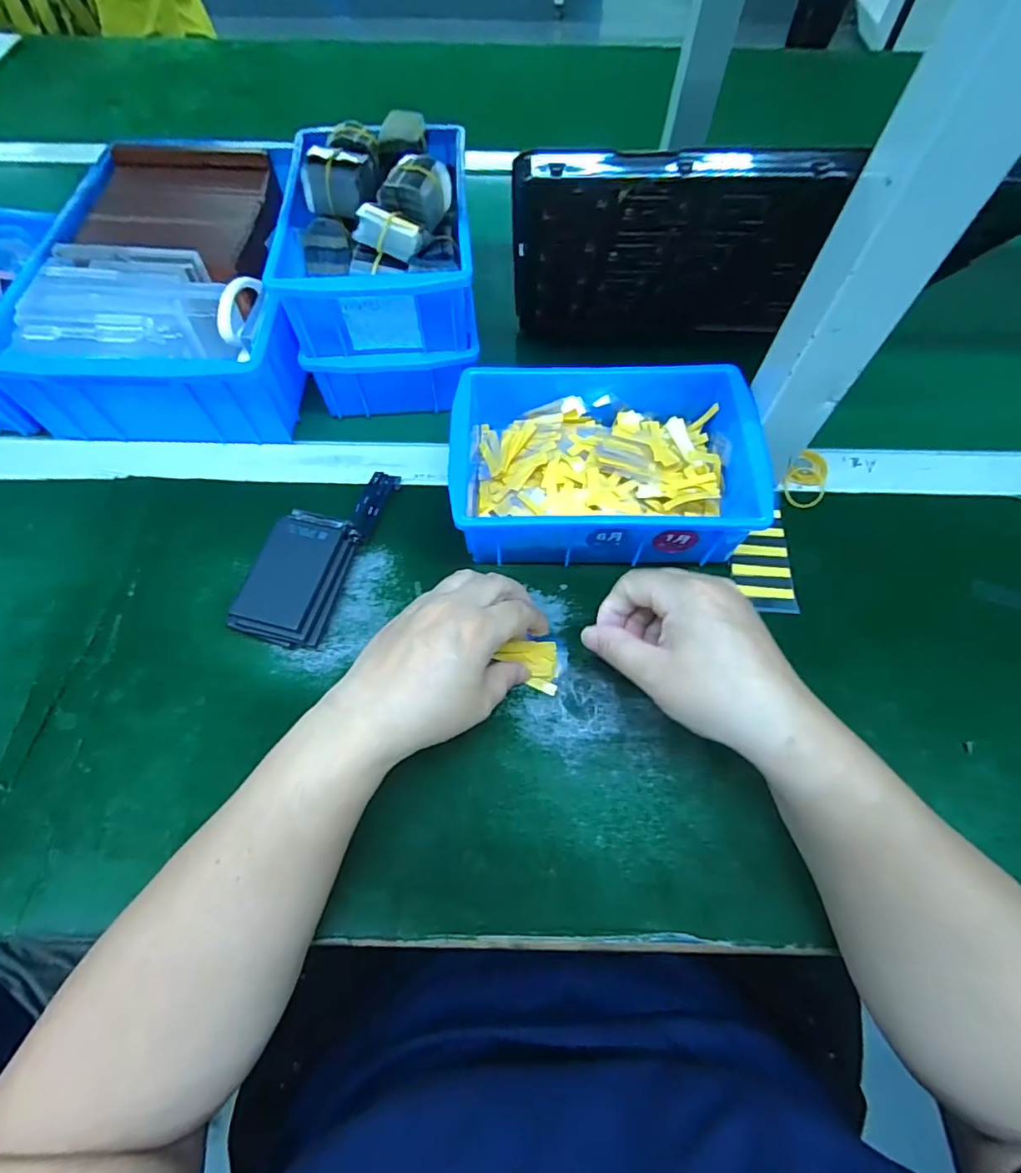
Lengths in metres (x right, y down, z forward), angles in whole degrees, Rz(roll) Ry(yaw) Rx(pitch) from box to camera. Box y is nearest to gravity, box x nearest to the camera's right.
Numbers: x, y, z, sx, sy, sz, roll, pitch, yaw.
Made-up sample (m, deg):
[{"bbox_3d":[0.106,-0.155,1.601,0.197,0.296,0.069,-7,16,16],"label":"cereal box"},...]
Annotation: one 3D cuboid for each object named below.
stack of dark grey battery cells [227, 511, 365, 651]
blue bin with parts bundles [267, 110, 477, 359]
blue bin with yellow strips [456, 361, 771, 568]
[{"bbox_3d":[-0.142,-0.006,0.365,0.052,0.026,0.091,13,64,6],"label":"stack of dark grey battery cells"},{"bbox_3d":[-0.097,-0.269,0.405,0.128,0.074,0.190,-3,63,-2],"label":"blue bin with parts bundles"},{"bbox_3d":[0.062,-0.092,0.385,0.200,0.066,0.156,-1,63,-1],"label":"blue bin with yellow strips"}]

